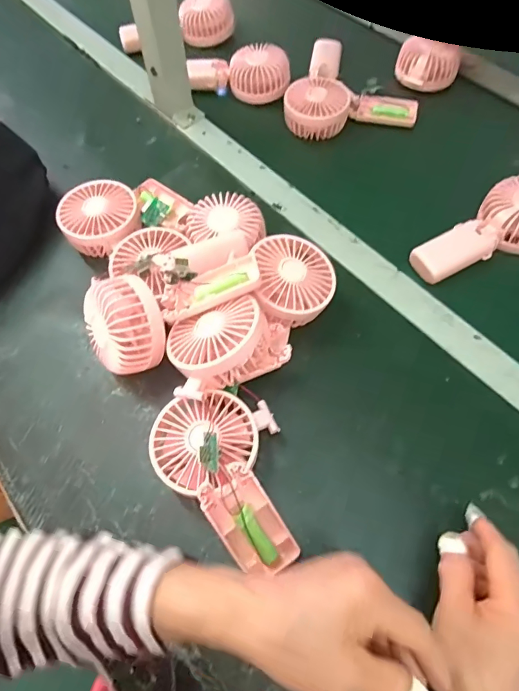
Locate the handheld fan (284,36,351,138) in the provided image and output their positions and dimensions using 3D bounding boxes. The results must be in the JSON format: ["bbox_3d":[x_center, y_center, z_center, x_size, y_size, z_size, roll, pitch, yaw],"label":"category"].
[{"bbox_3d":[0.089,-0.391,0.635,0.087,0.046,0.210,7,62,5],"label":"handheld fan"}]

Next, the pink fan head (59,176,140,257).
[{"bbox_3d":[-0.182,-0.144,0.506,0.085,0.047,0.089,-32,66,-15],"label":"pink fan head"}]

